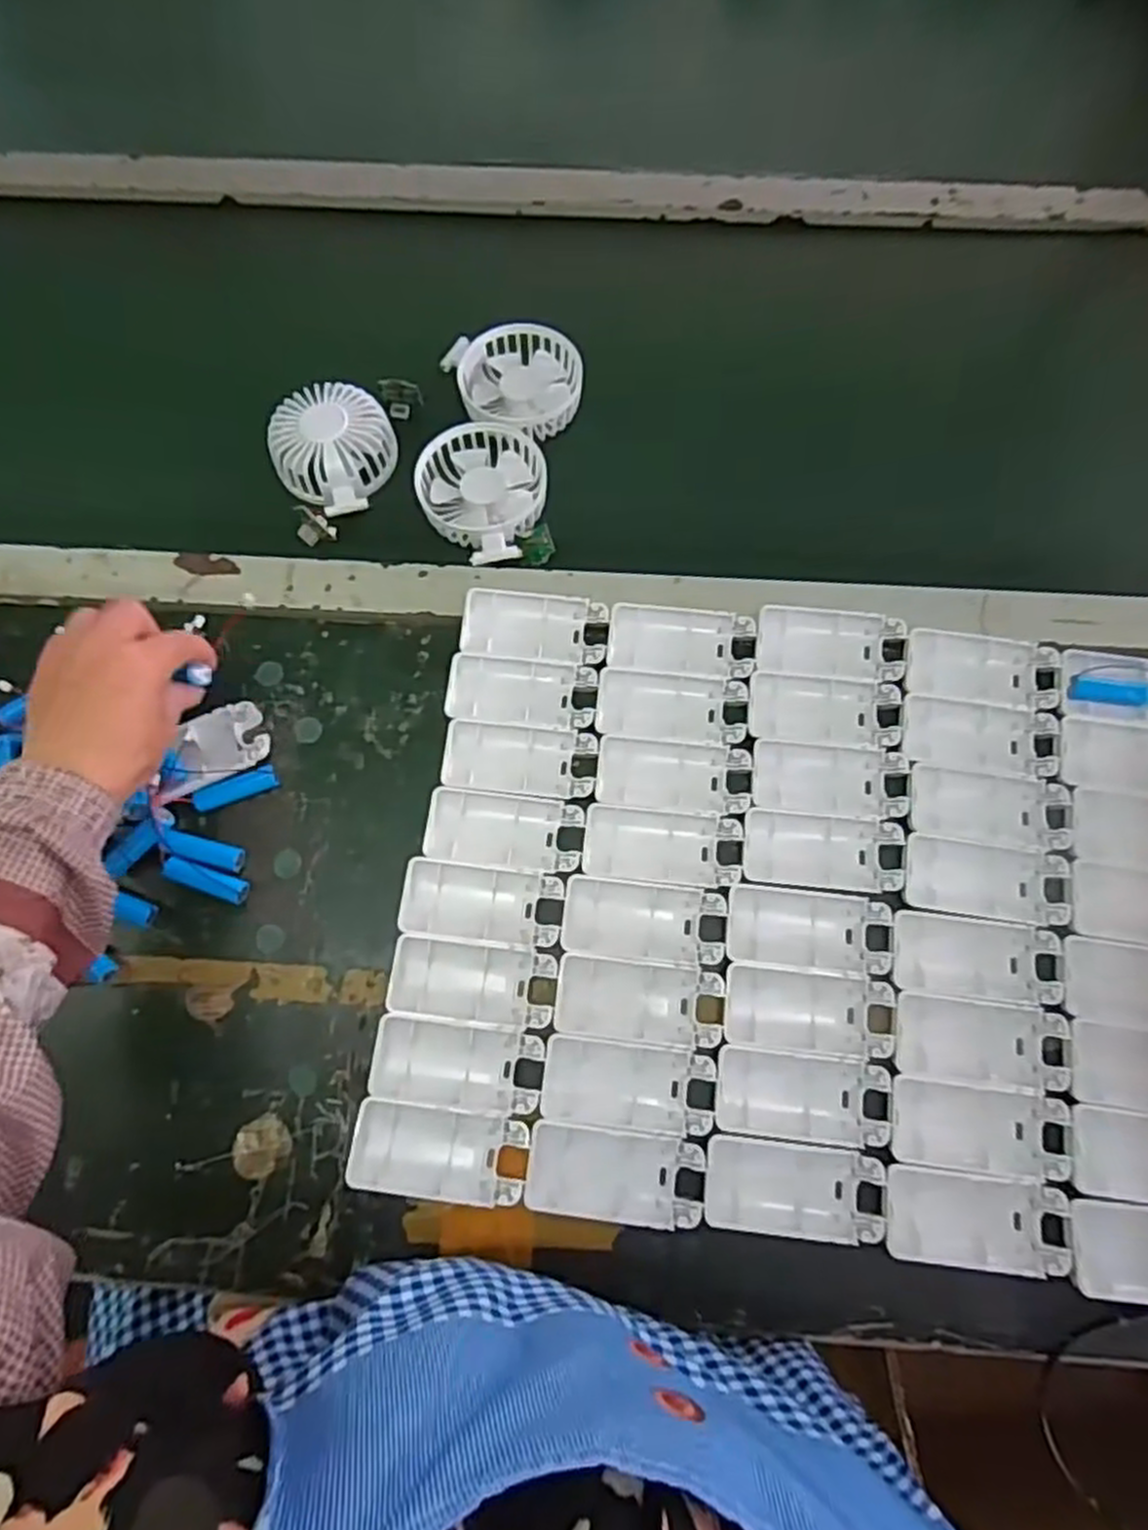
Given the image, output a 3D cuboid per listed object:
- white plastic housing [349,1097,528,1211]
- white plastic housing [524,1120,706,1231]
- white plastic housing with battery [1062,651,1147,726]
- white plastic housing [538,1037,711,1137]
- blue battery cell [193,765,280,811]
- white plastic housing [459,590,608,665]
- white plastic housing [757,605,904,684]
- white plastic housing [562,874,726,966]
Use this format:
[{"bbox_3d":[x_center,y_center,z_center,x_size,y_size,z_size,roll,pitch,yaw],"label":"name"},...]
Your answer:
[{"bbox_3d":[-0.075,0.213,0.430,0.094,0.013,0.047,6,74,3],"label":"white plastic housing"},{"bbox_3d":[0.022,0.223,0.424,0.093,0.013,0.046,7,75,3],"label":"white plastic housing"},{"bbox_3d":[0.358,-0.048,0.493,0.090,0.019,0.045,9,75,4],"label":"white plastic housing with battery"},{"bbox_3d":[0.030,0.181,0.444,0.093,0.020,0.043,6,74,3],"label":"white plastic housing"},{"bbox_3d":[-0.213,0.016,0.492,0.050,0.012,0.014,-25,75,-6],"label":"blue battery cell"},{"bbox_3d":[-0.026,-0.092,0.517,0.094,0.010,0.045,6,74,3],"label":"white plastic housing"},{"bbox_3d":[0.168,-0.079,0.512,0.093,0.014,0.044,5,74,3],"label":"white plastic housing"},{"bbox_3d":[0.041,0.094,0.467,0.093,0.014,0.044,6,74,3],"label":"white plastic housing"}]

